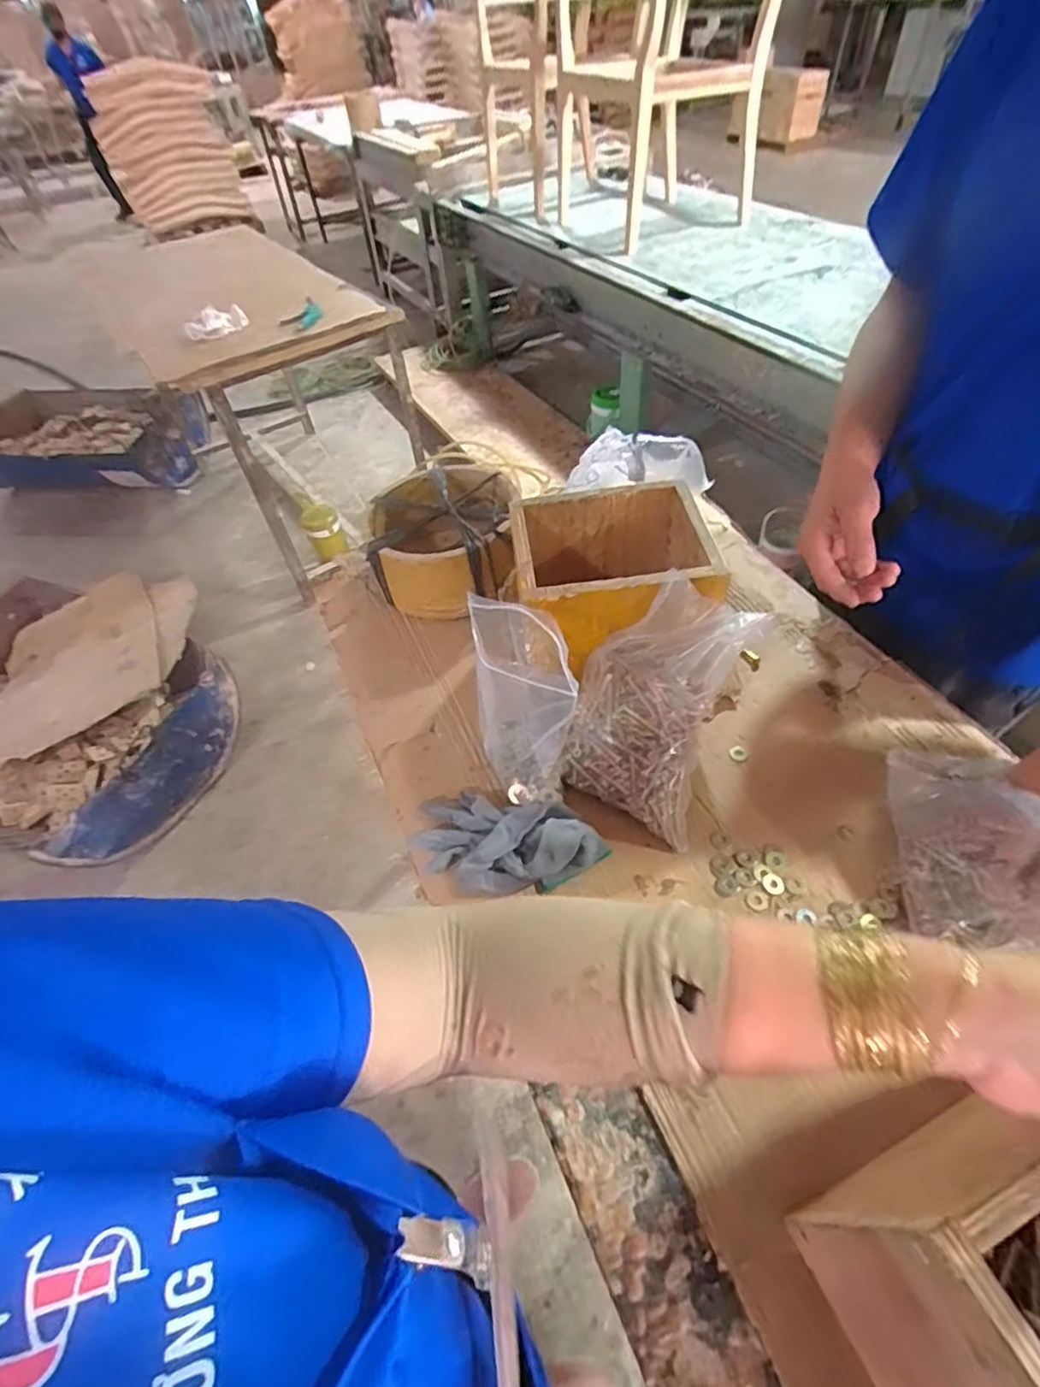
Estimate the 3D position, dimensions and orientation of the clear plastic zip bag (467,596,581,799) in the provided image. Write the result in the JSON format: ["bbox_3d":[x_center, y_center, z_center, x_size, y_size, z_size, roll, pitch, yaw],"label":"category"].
[{"bbox_3d":[0.004,0.015,0.591,0.080,0.192,0.117,-10,50,-2],"label":"clear plastic zip bag"}]

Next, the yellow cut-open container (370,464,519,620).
[{"bbox_3d":[-0.105,-0.214,0.866,0.204,0.112,0.214,-3,50,4],"label":"yellow cut-open container"}]

